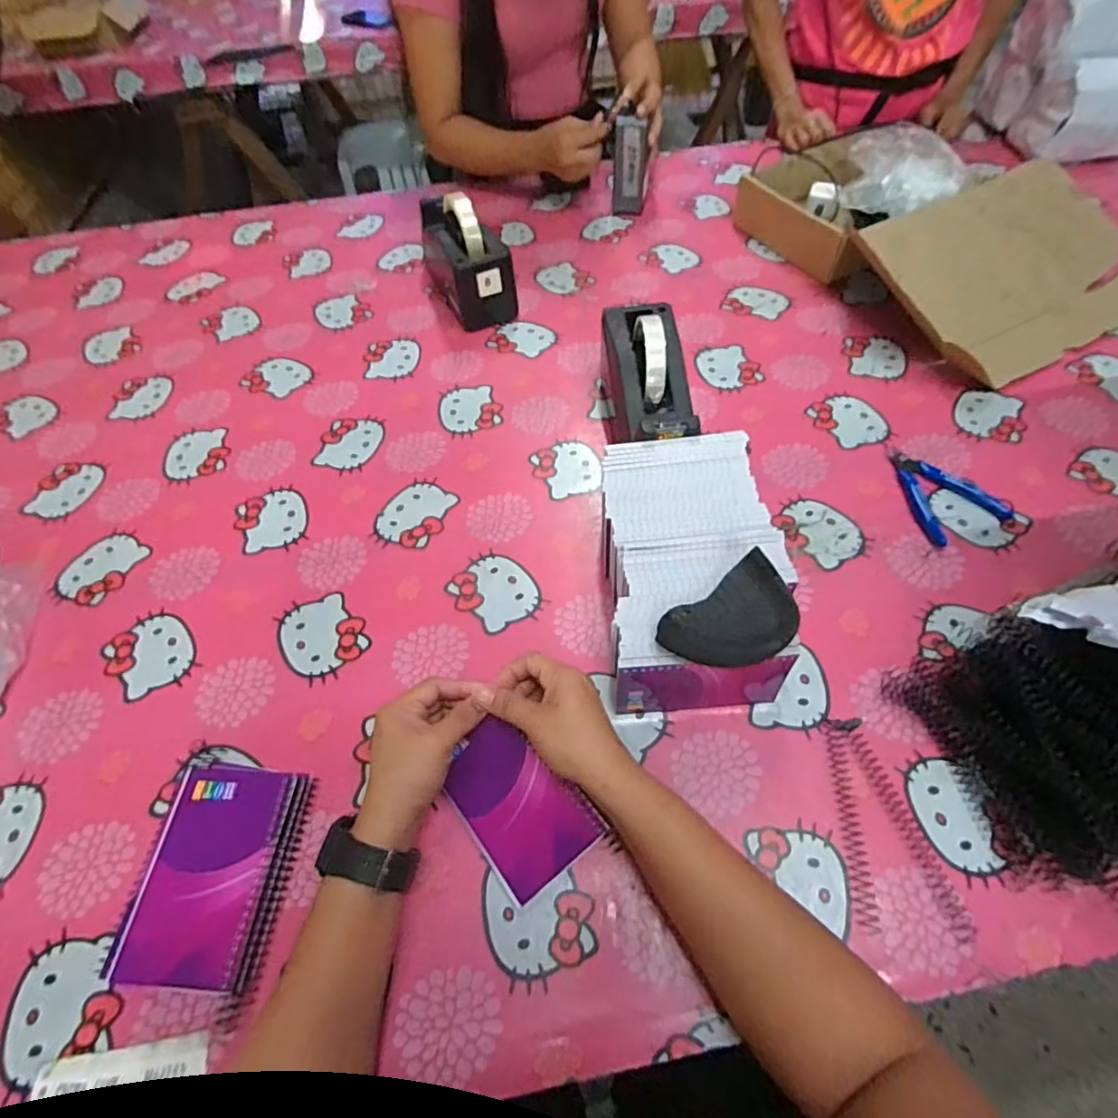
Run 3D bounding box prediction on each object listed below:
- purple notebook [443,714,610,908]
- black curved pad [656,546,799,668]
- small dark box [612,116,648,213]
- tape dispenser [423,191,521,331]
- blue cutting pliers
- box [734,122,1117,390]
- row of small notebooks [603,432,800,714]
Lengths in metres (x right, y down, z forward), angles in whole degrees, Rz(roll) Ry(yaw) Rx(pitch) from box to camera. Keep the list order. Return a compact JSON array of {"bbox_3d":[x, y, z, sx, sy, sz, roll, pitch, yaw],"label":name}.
[{"bbox_3d":[-0.033,0.179,0.415,0.079,0.004,0.111,-44,75,0],"label":"purple notebook"},{"bbox_3d":[0.127,0.044,0.406,0.099,0.017,0.065,-30,60,-16],"label":"black curved pad"},{"bbox_3d":[0.108,-0.588,0.862,0.048,0.124,0.018,2,57,5],"label":"small dark box"},{"bbox_3d":[-0.130,-0.413,0.763,0.078,0.120,0.204,-23,58,-11],"label":"tape dispenser"},{"bbox_3d":[0.376,-0.070,0.567,0.093,0.010,0.112,-21,58,-10],"label":"blue cutting pliers"},{"bbox_3d":[0.506,-0.444,0.759,0.336,0.088,0.456,-25,59,-13],"label":"box"},{"bbox_3d":[0.112,0.012,0.492,0.138,0.083,0.239,-3,57,2],"label":"row of small notebooks"}]

